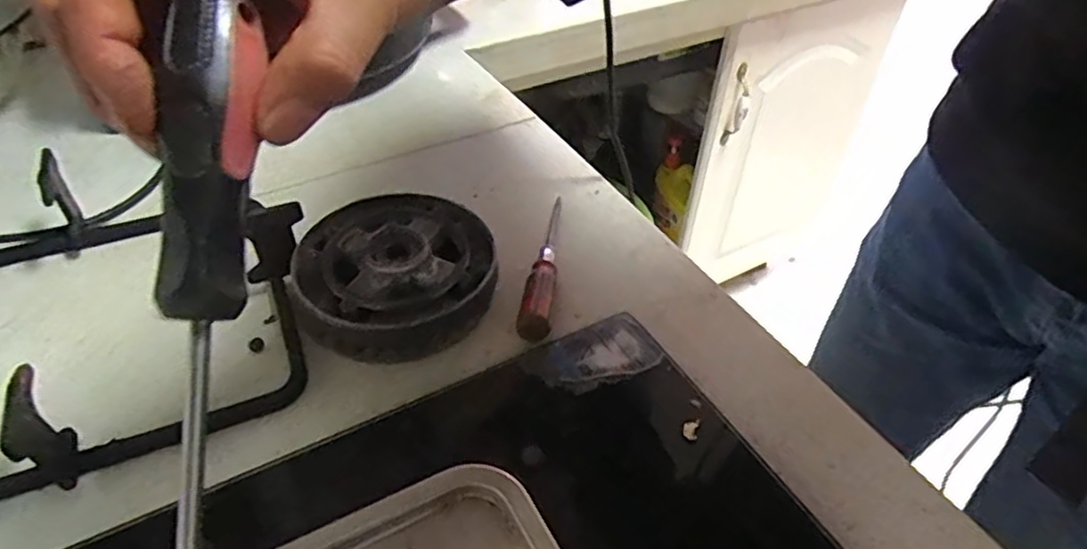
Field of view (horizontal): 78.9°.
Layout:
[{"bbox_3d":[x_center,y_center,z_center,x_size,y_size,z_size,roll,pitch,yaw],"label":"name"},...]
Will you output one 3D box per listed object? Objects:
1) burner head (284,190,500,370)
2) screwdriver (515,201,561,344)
[{"bbox_3d":[-0.095,-0.003,0.430,0.123,0.039,0.123,1,43,-1],"label":"burner head"},{"bbox_3d":[0.003,-0.014,0.458,0.019,0.020,0.149,7,43,4],"label":"screwdriver"}]

